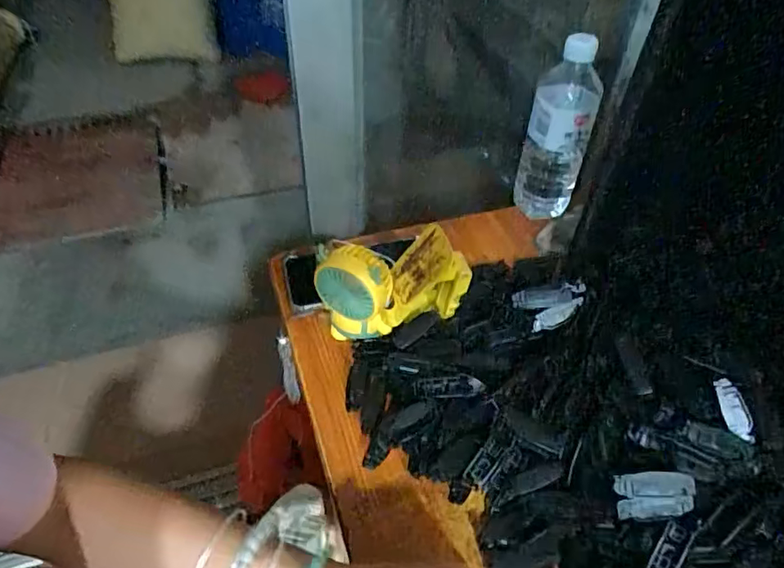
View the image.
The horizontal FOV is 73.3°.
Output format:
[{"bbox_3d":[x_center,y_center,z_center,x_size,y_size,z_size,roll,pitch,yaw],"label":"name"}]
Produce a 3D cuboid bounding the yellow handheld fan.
[{"bbox_3d":[0.001,0.007,0.493,0.133,0.104,0.056,-16,47,-17],"label":"yellow handheld fan"}]

